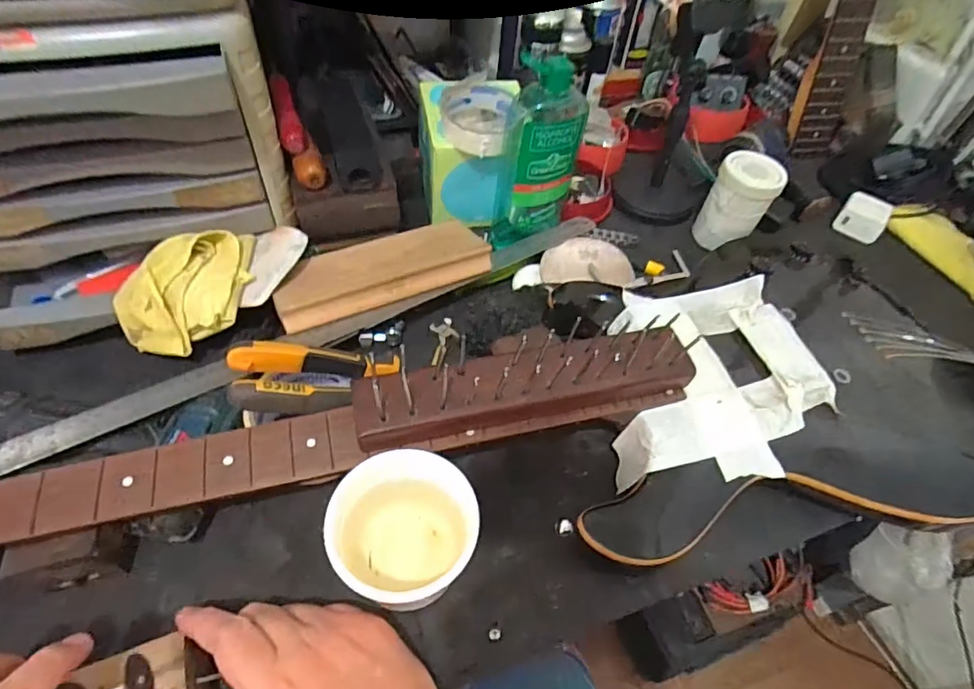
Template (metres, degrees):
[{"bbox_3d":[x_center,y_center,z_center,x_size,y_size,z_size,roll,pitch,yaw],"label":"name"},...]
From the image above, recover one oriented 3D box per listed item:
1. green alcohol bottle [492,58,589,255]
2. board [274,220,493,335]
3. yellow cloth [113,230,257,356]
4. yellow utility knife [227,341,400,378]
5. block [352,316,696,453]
[{"bbox_3d":[0.056,-0.193,0.537,0.071,0.195,0.073,14,52,5],"label":"green alcohol bottle"},{"bbox_3d":[-0.099,-0.073,0.501,0.201,0.019,0.069,-20,57,-20],"label":"board"},{"bbox_3d":[-0.269,-0.053,0.471,0.109,0.050,0.118,-4,52,-9],"label":"yellow cloth"},{"bbox_3d":[-0.129,0.013,0.407,0.128,0.024,0.014,8,46,-35],"label":"yellow utility knife"},{"bbox_3d":[0.031,0.030,0.390,0.253,0.042,0.053,-10,54,-13],"label":"block"}]

